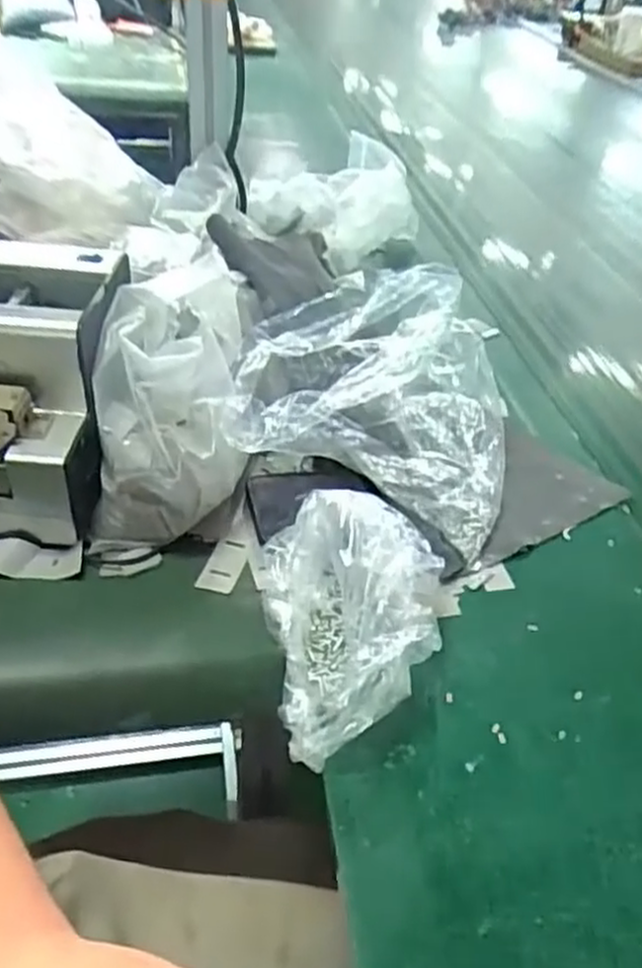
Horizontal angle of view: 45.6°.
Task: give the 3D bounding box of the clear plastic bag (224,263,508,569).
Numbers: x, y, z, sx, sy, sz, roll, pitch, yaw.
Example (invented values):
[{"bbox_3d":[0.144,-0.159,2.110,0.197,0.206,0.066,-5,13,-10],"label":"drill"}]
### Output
[{"bbox_3d":[0.054,-0.072,0.601,0.202,0.149,0.214,12,40,7],"label":"clear plastic bag"}]

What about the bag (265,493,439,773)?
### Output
[{"bbox_3d":[0.022,0.079,0.471,0.101,0.076,0.150,-4,41,-12],"label":"bag"}]

